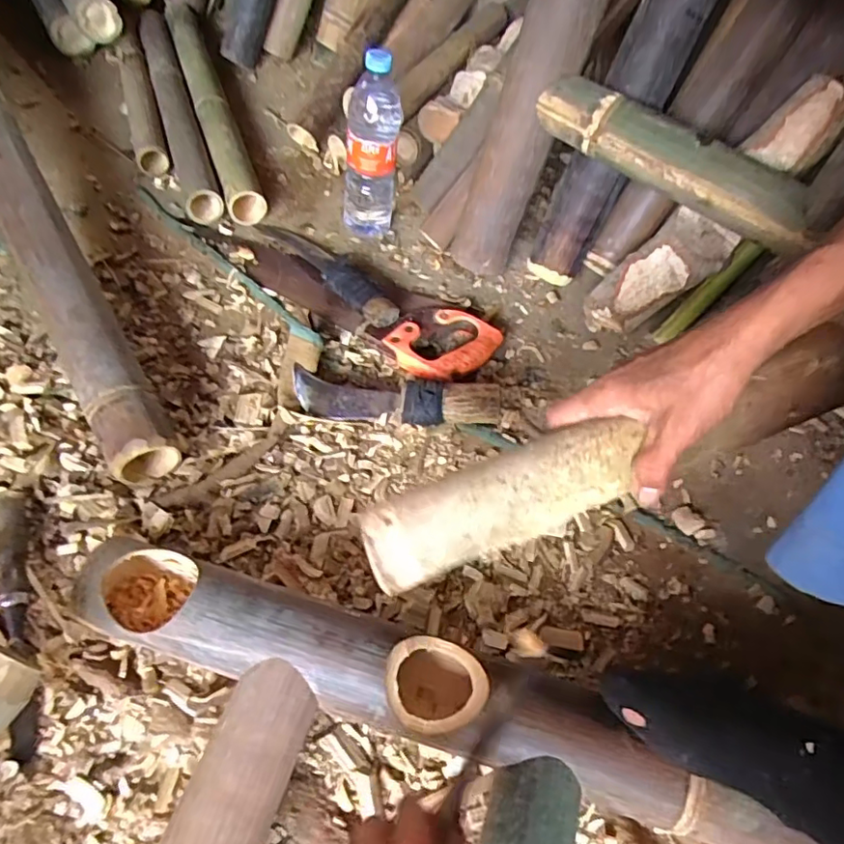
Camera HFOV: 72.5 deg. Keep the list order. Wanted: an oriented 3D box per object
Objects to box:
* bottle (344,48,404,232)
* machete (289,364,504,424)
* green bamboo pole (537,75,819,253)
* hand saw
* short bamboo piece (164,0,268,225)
[{"bbox_3d":[-0.068,-0.368,0.777,0.077,0.228,0.080,2,55,-4],"label":"bottle"},{"bbox_3d":[-0.034,-0.027,0.645,0.239,0.060,0.060,10,55,1],"label":"machete"},{"bbox_3d":[0.258,-0.276,0.595,0.047,0.058,0.312,-37,65,-27],"label":"green bamboo pole"},{"bbox_3d":[-0.082,-0.161,0.751,0.376,0.033,0.108,32,58,16],"label":"hand saw"},{"bbox_3d":[-0.368,-0.565,0.994,0.057,0.057,0.659,-16,58,-15],"label":"short bamboo piece"}]

